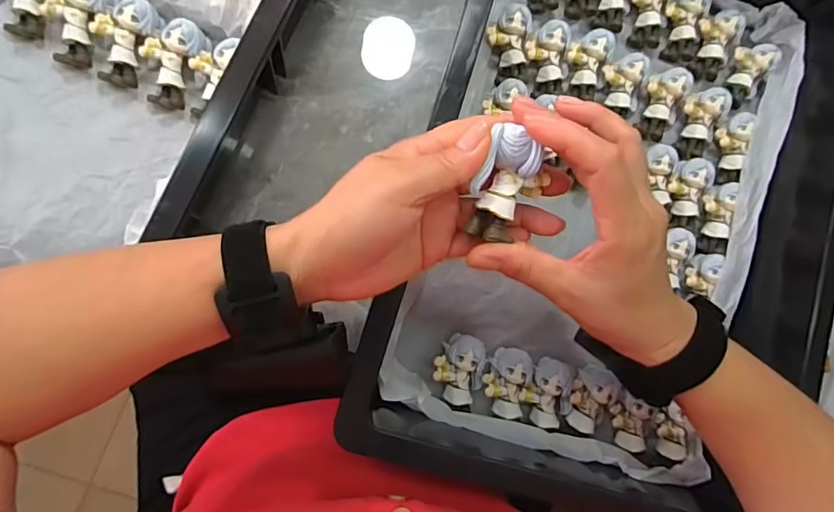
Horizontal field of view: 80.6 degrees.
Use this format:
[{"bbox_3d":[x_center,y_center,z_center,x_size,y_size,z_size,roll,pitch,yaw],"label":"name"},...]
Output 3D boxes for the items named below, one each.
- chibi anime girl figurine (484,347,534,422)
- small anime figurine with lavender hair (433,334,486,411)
[{"bbox_3d":[0.068,0.097,0.378,0.035,0.030,0.052,20,83,-7],"label":"chibi anime girl figurine"},{"bbox_3d":[0.031,0.089,0.372,0.038,0.028,0.055,-3,86,-9],"label":"small anime figurine with lavender hair"}]

